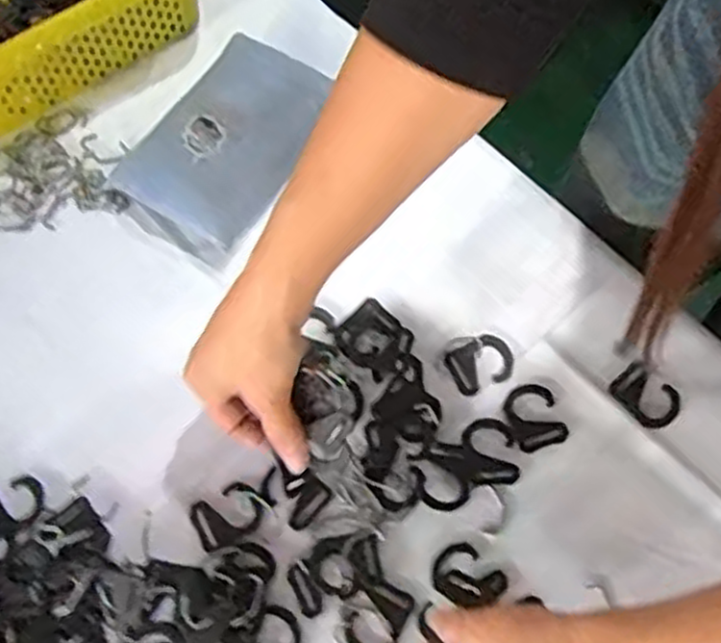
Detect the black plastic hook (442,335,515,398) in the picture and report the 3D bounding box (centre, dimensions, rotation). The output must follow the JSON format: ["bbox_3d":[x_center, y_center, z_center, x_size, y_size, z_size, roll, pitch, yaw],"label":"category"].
[{"bbox_3d":[0.082,0.028,0.519,0.045,0.004,0.035,-25,68,-9],"label":"black plastic hook"}]

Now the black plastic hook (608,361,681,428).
[{"bbox_3d":[0.190,0.049,0.509,0.032,0.006,0.043,-40,72,-15],"label":"black plastic hook"}]

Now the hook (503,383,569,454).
[{"bbox_3d":[0.115,0.062,0.508,0.036,0.004,0.043,-19,68,-7],"label":"hook"}]

